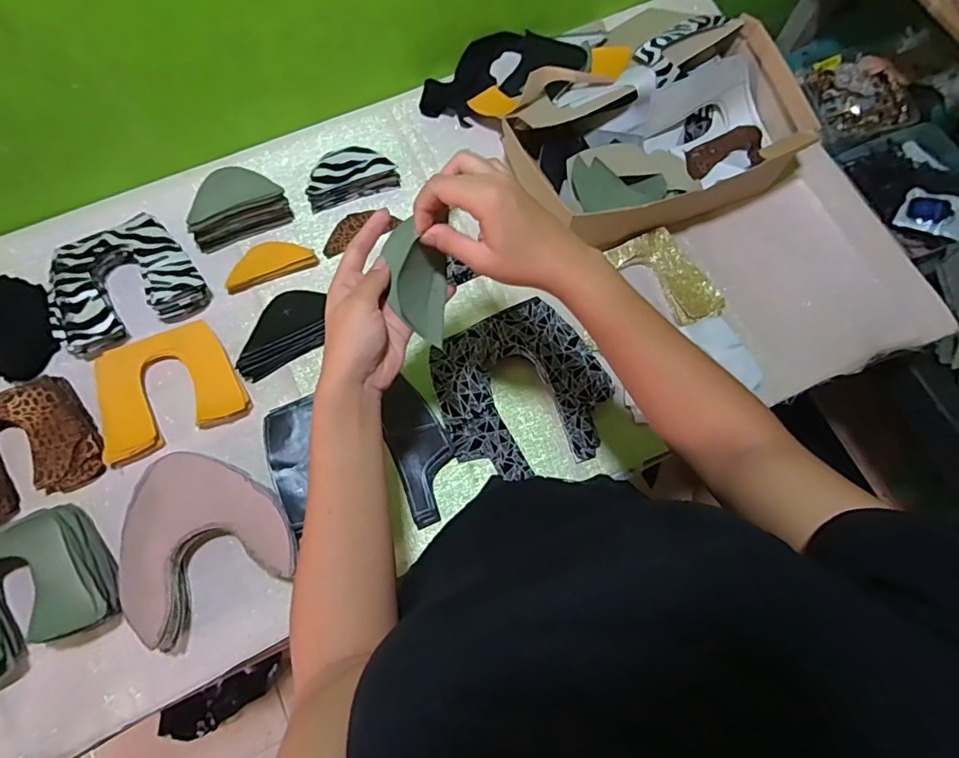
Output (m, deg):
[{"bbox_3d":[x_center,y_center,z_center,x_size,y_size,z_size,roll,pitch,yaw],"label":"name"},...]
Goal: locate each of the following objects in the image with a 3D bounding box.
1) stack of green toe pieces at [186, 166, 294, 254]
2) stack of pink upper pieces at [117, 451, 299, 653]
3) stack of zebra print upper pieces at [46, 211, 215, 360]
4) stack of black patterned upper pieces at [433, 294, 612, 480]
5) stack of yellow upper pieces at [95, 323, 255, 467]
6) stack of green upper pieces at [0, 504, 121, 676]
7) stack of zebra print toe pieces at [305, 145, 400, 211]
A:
[{"bbox_3d":[-0.301,-0.215,0.640,0.123,0.058,0.053,-25,75,-9],"label":"stack of green toe pieces"},{"bbox_3d":[-0.289,0.158,0.547,0.168,0.052,0.172,-31,76,-11],"label":"stack of pink upper pieces"},{"bbox_3d":[-0.419,-0.114,0.617,0.165,0.043,0.135,-28,76,-10],"label":"stack of zebra print upper pieces"},{"bbox_3d":[0.048,0.014,0.608,0.187,0.030,0.185,-22,75,-9],"label":"stack of black patterned upper pieces"},{"bbox_3d":[-0.354,0.010,0.595,0.154,0.030,0.128,-22,75,-8],"label":"stack of yellow upper pieces"},{"bbox_3d":[-0.457,0.212,0.519,0.175,0.071,0.135,-26,75,-10],"label":"stack of green upper pieces"},{"bbox_3d":[-0.166,-0.262,0.676,0.119,0.044,0.055,-17,74,-7],"label":"stack of zebra print toe pieces"}]

